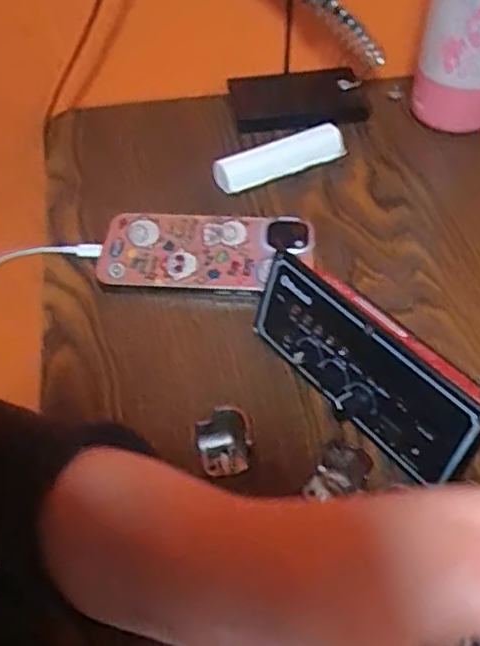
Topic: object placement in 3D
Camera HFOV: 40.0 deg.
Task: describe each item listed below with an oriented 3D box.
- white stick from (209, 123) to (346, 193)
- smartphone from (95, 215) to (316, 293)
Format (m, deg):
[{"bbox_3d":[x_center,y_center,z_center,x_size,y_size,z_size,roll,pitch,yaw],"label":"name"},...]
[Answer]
[{"bbox_3d":[0.031,-0.132,0.532,0.111,0.025,0.028,-20,52,-16],"label":"white stick"},{"bbox_3d":[-0.023,-0.051,0.463,0.147,0.013,0.068,3,49,3],"label":"smartphone"}]

